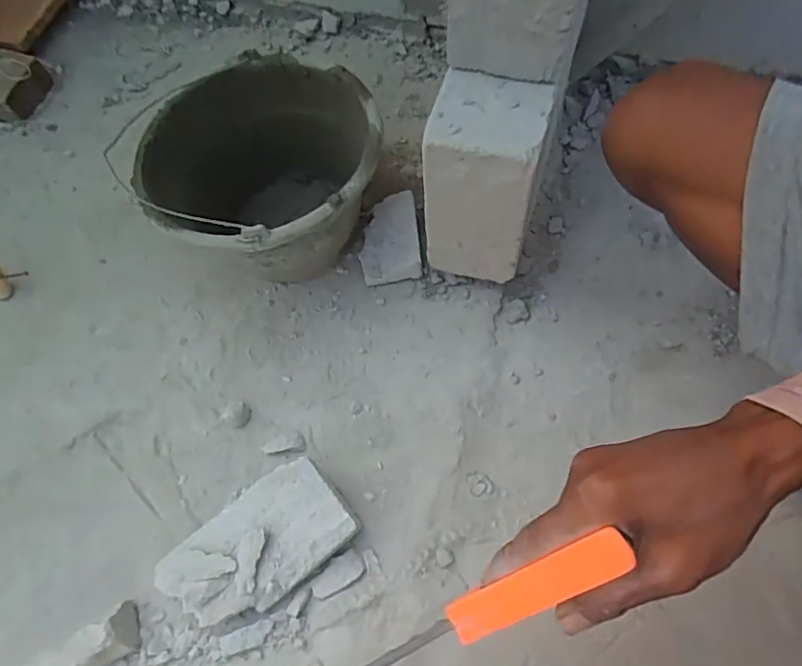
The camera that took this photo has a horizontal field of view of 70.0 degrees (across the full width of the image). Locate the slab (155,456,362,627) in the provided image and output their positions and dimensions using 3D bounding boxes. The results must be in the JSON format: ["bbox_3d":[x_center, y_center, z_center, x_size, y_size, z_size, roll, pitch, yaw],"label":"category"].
[{"bbox_3d":[-0.131,0.201,0.537,0.168,0.048,0.095,-37,67,-12],"label":"slab"}]

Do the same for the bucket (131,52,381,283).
[{"bbox_3d":[-0.141,-0.158,0.643,0.241,0.167,0.228,-1,64,3],"label":"bucket"}]

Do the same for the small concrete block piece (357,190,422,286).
[{"bbox_3d":[-0.016,-0.111,0.676,0.070,0.054,0.094,-7,63,0],"label":"small concrete block piece"}]

